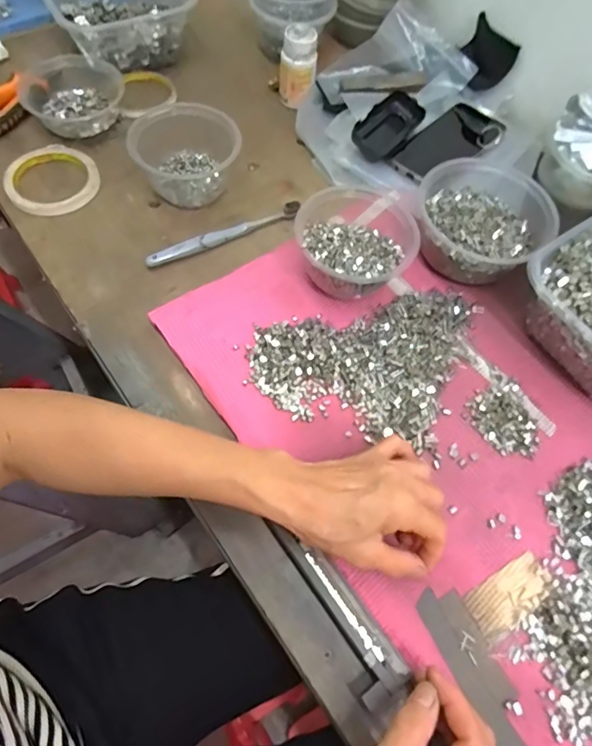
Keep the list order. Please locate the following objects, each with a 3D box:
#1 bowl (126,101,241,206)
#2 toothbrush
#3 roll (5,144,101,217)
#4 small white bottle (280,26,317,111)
[{"bbox_3d":[-0.122,-0.247,0.537,0.116,0.063,0.107,2,64,-4],"label":"bowl"},{"bbox_3d":[-0.076,-0.151,0.519,0.178,0.015,0.015,-26,68,-13],"label":"toothbrush"},{"bbox_3d":[-0.273,-0.218,0.542,0.096,0.019,0.096,1,64,-2],"label":"roll"},{"bbox_3d":[0.002,-0.384,0.603,0.041,0.075,0.038,40,68,14],"label":"small white bottle"}]

